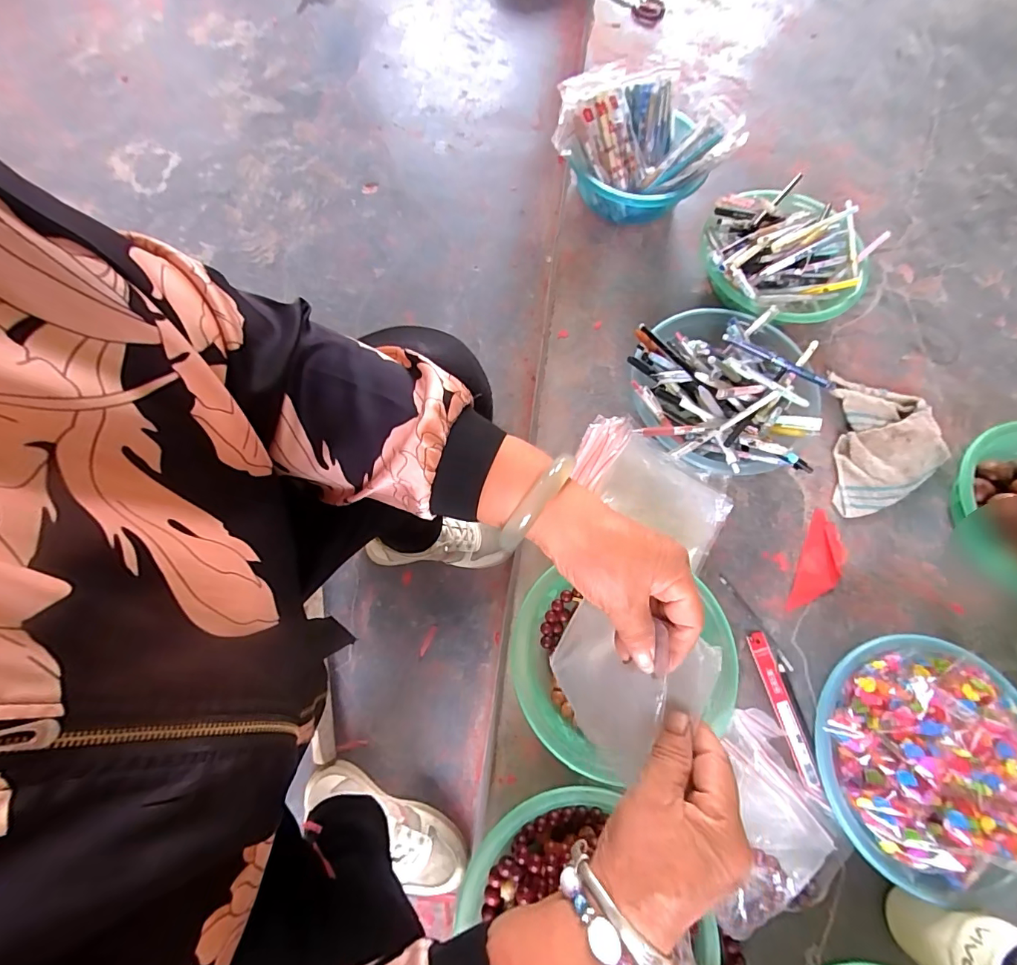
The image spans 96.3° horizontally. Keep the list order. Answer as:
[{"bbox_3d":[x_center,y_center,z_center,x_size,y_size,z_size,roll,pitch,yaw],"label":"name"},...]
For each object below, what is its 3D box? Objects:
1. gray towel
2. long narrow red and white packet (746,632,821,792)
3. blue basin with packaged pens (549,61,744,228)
[{"bbox_3d":[0.526,-0.052,0.626,0.149,0.041,0.201,5,72,1],"label":"gray towel"},{"bbox_3d":[0.324,0.265,0.536,0.025,0.009,0.167,-13,72,-5],"label":"long narrow red and white packet"},{"bbox_3d":[0.216,-0.529,0.728,0.256,0.134,0.212,33,74,10],"label":"blue basin with packaged pens"}]

